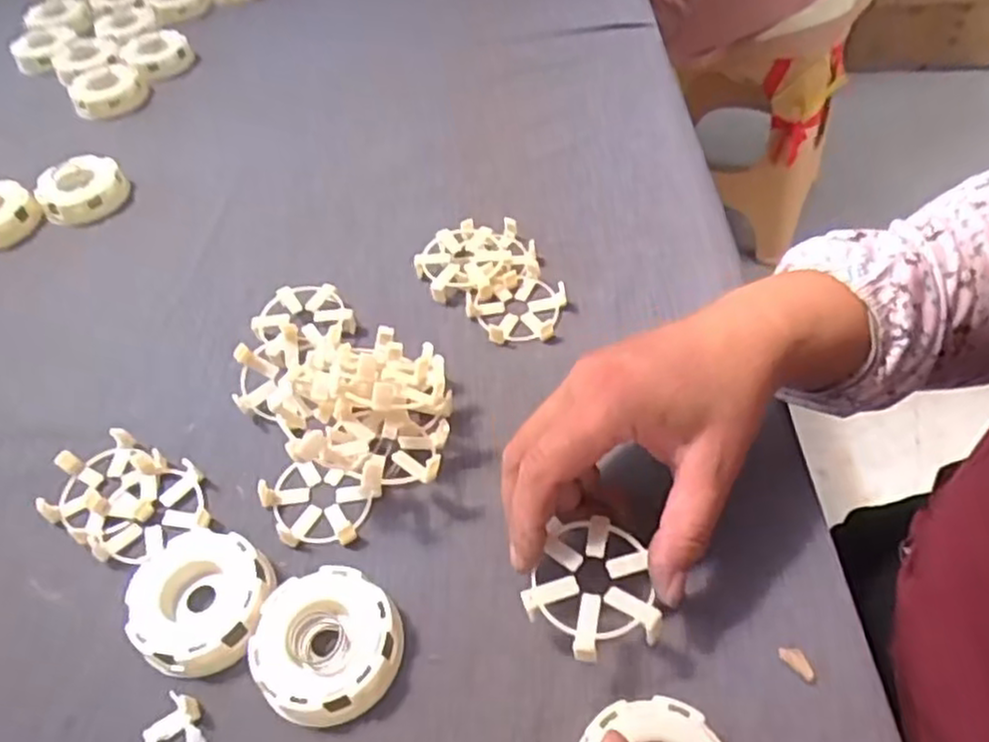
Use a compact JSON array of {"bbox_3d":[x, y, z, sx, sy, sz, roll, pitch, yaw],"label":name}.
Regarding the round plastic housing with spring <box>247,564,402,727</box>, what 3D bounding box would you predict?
[{"bbox_3d":[-0.076,0.124,0.333,0.065,0.020,0.064,-3,50,4],"label":"round plastic housing with spring"}]

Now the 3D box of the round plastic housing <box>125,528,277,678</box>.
[{"bbox_3d":[-0.141,0.110,0.353,0.065,0.018,0.066,-12,50,-4],"label":"round plastic housing"}]

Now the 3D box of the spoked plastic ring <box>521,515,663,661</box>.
[{"bbox_3d":[0.041,0.093,0.320,0.055,0.011,0.065,-6,50,2],"label":"spoked plastic ring"}]

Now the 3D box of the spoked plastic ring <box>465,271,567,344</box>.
[{"bbox_3d":[0.014,-0.043,0.469,0.063,0.014,0.056,-4,50,3],"label":"spoked plastic ring"}]

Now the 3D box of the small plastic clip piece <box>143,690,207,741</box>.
[{"bbox_3d":[-0.139,0.155,0.322,0.030,0.008,0.023,5,51,11],"label":"small plastic clip piece"}]

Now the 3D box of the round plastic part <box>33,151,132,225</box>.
[{"bbox_3d":[-0.328,-0.146,0.577,0.065,0.023,0.065,-3,50,4],"label":"round plastic part"}]

